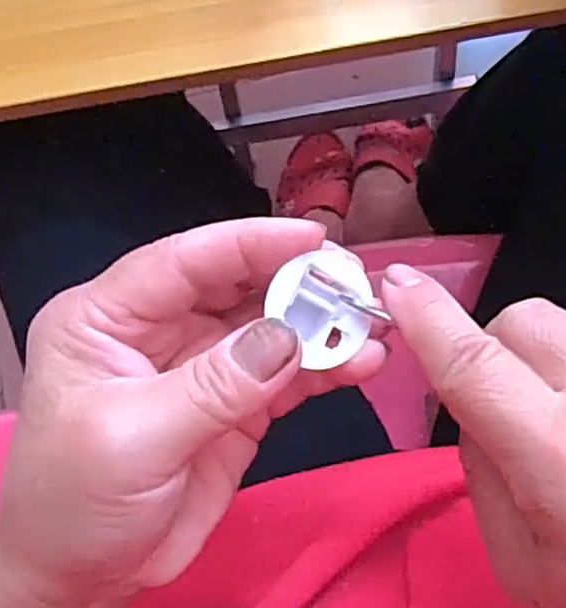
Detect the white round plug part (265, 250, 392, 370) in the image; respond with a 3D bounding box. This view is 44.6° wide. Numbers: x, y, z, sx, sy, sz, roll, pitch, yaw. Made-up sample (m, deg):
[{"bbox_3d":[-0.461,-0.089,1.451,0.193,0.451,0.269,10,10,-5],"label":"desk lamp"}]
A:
[{"bbox_3d":[0.010,0.000,0.201,0.029,0.016,0.030,-2,95,-25],"label":"white round plug part"}]

